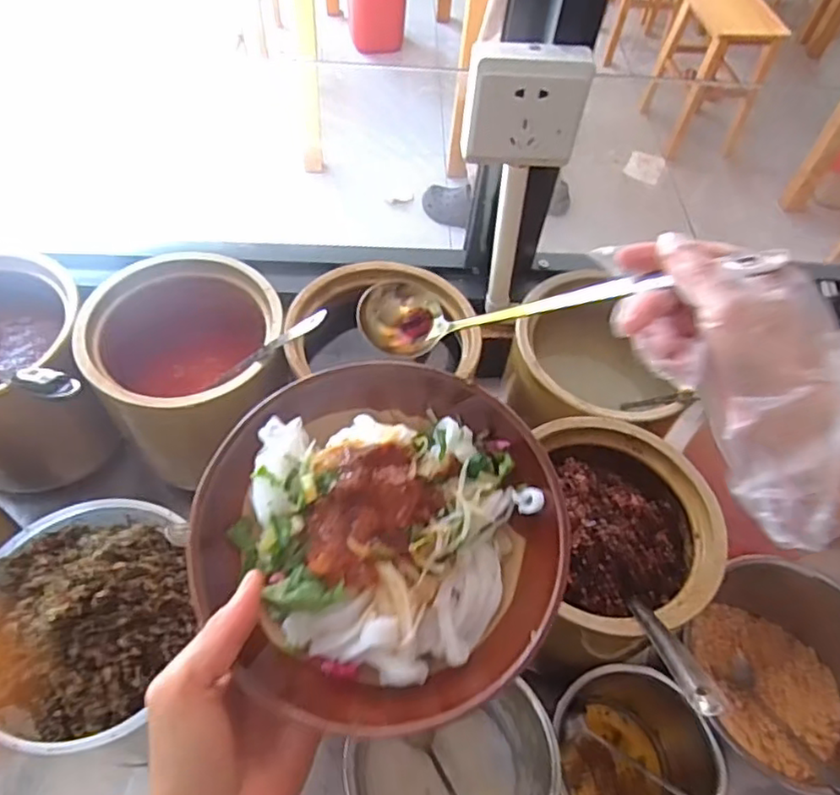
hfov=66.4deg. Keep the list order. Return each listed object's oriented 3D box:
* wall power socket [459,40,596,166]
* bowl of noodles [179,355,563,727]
[{"bbox_3d":[0.077,-0.214,0.476,0.087,0.086,0.029,2,56,-3],"label":"wall power socket"},{"bbox_3d":[-0.020,0.066,0.327,0.178,0.058,0.173,2,56,-3],"label":"bowl of noodles"}]

